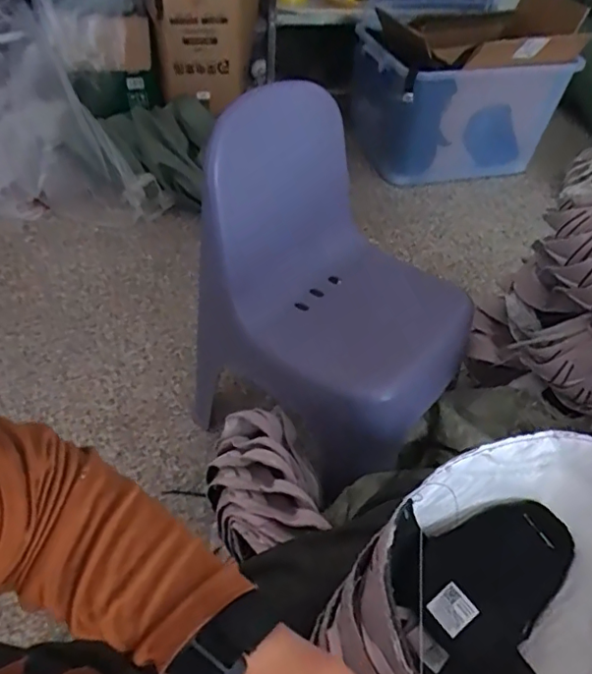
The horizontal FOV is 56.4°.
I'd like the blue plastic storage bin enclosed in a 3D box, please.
[{"bbox_3d":[0.480,-0.708,1.690,0.573,0.350,0.349,-10,48,-14],"label":"blue plastic storage bin"}]

